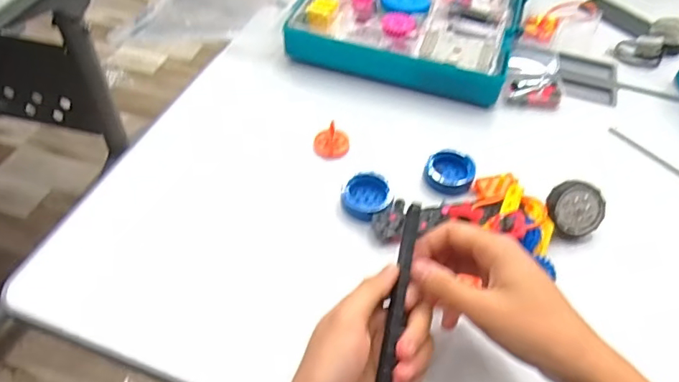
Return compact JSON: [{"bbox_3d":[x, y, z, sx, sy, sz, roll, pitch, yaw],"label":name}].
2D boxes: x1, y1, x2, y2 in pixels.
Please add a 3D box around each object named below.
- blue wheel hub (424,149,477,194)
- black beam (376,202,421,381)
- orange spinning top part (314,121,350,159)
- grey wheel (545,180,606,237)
[{"bbox_3d":[0.108,-0.018,0.504,0.047,0.019,0.044,2,49,-2],"label":"blue wheel hub"},{"bbox_3d":[0.039,0.079,0.345,0.010,0.008,0.146,10,74,6],"label":"black beam"},{"bbox_3d":[-0.007,-0.052,0.524,0.036,0.023,0.030,-9,50,-11],"label":"orange spinning top part"},{"bbox_3d":[0.210,0.015,0.457,0.047,0.011,0.047,0,93,0],"label":"grey wheel"}]

